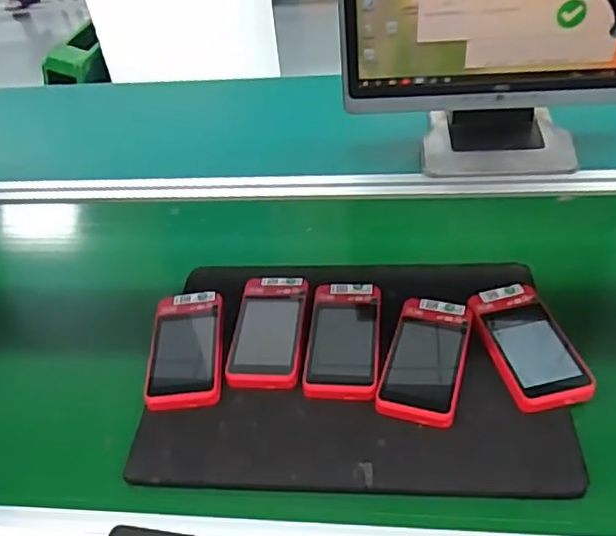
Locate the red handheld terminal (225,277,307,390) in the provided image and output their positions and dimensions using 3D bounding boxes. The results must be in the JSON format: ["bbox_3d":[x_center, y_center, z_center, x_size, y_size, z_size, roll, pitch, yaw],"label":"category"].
[{"bbox_3d":[-0.035,0.056,0.568,0.063,0.018,0.123,0,42,7],"label":"red handheld terminal"}]

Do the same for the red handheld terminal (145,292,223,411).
[{"bbox_3d":[-0.109,0.071,0.558,0.063,0.020,0.122,-6,42,0],"label":"red handheld terminal"}]

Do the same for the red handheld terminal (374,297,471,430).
[{"bbox_3d":[0.101,0.076,0.526,0.062,0.017,0.121,9,44,17],"label":"red handheld terminal"}]

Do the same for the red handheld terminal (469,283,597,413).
[{"bbox_3d":[0.185,0.063,0.528,0.064,0.018,0.124,-11,42,-5],"label":"red handheld terminal"}]

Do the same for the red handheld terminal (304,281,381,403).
[{"bbox_3d":[0.033,0.064,0.551,0.062,0.020,0.121,1,42,8],"label":"red handheld terminal"}]

